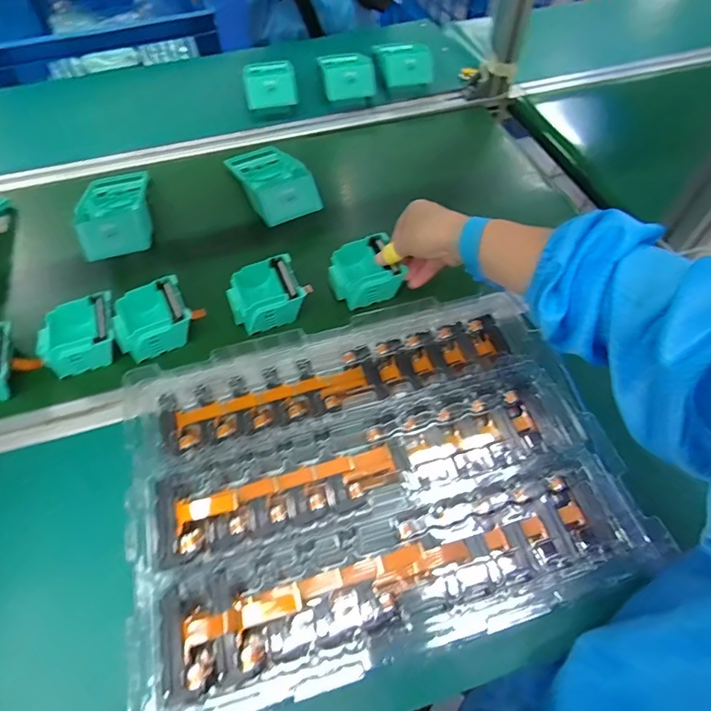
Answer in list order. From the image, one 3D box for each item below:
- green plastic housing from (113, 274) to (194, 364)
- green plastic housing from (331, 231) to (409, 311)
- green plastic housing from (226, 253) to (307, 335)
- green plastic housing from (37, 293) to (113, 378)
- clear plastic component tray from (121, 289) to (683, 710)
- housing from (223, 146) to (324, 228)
[{"bbox_3d":[-0.227,-0.040,0.500,0.078,0.043,0.072,-22,60,-10],"label":"green plastic housing"},{"bbox_3d":[0.012,-0.102,0.541,0.081,0.040,0.075,-16,52,-10],"label":"green plastic housing"},{"bbox_3d":[-0.106,-0.072,0.515,0.080,0.038,0.075,-19,59,-9],"label":"green plastic housing"},{"bbox_3d":[-0.303,-0.020,0.487,0.080,0.039,0.082,-18,59,-8],"label":"green plastic housing"},{"bbox_3d":[0.008,0.090,0.374,0.379,0.047,0.268,-14,52,-8],"label":"clear plastic component tray"},{"bbox_3d":[-0.123,-0.258,0.643,0.089,0.046,0.178,-22,53,-14],"label":"housing"}]

